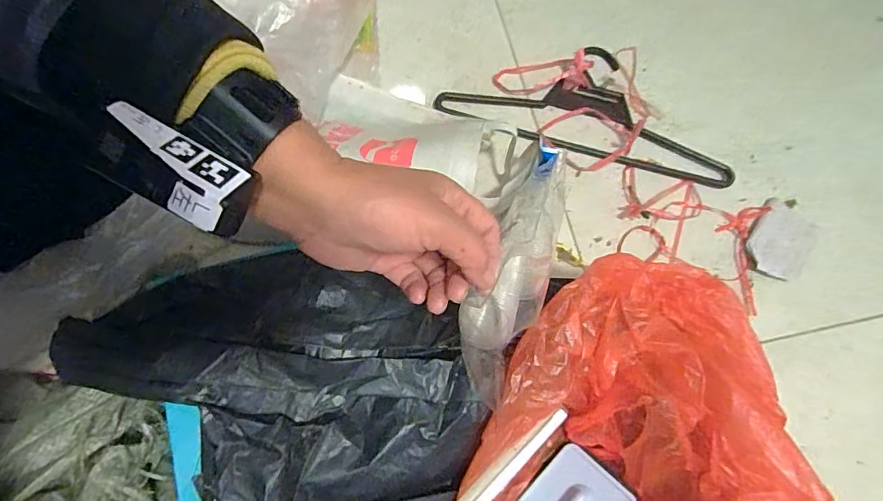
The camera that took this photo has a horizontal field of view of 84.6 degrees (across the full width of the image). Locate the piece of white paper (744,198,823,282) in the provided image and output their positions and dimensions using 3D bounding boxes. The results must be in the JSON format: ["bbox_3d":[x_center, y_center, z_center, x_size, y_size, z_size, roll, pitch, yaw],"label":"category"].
[{"bbox_3d":[0.438,-0.011,0.626,0.075,0.004,0.107,36,72,9],"label":"piece of white paper"}]

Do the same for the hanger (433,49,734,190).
[{"bbox_3d":[0.207,-0.216,0.686,0.406,0.029,0.185,14,72,2],"label":"hanger"}]

